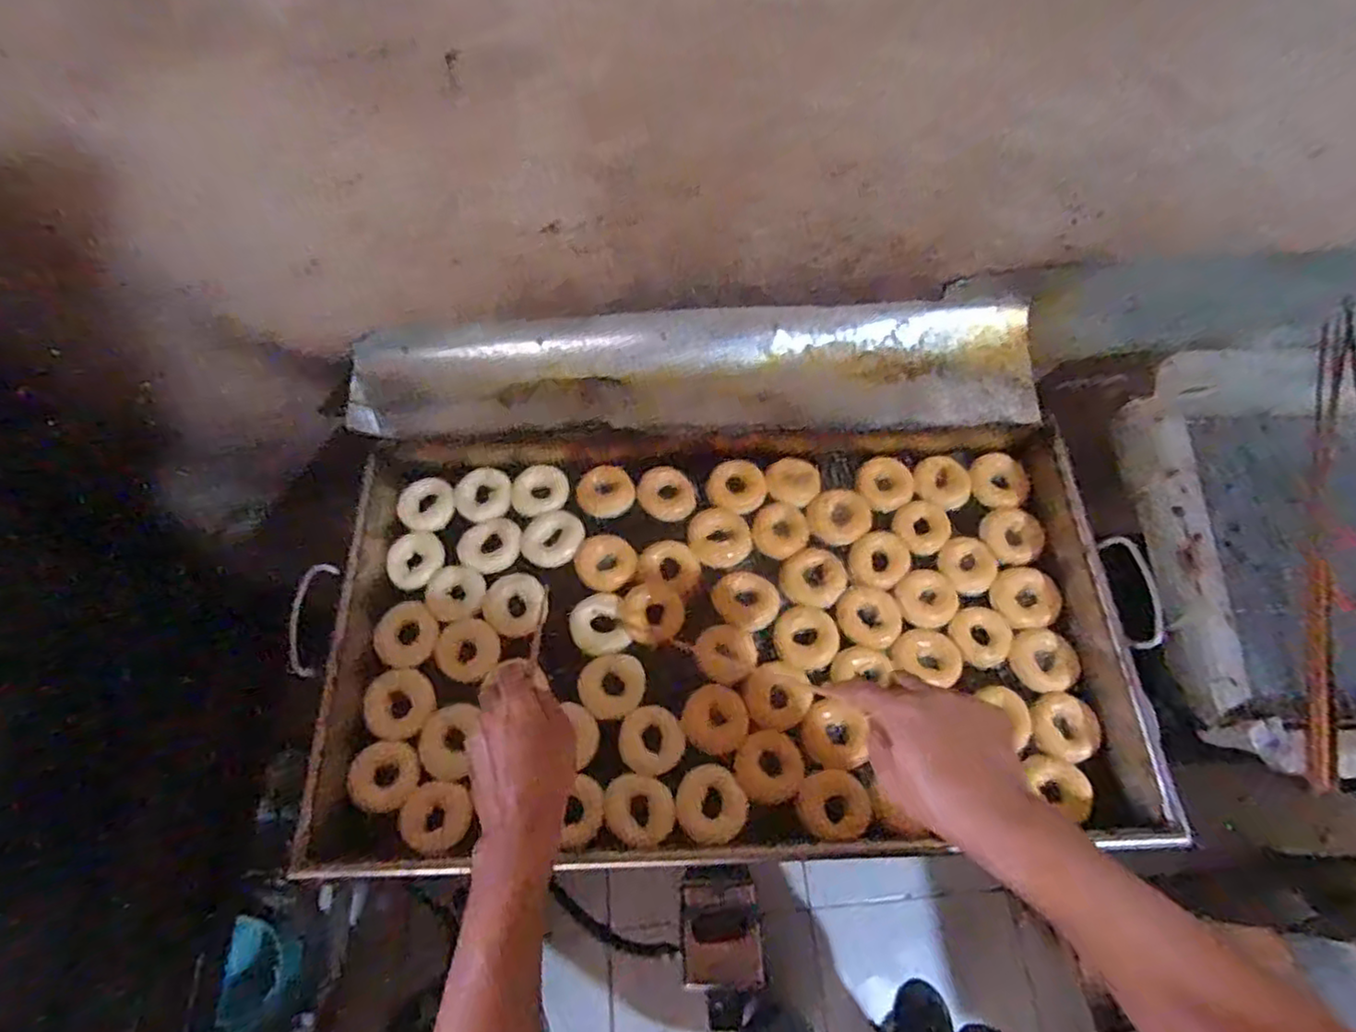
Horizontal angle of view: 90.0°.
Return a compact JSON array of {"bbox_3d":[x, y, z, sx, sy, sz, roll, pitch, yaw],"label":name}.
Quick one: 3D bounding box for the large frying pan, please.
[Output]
[{"bbox_3d":[0.042,0.124,0.781,0.858,0.081,0.490,-2,65,-2],"label":"large frying pan"}]

